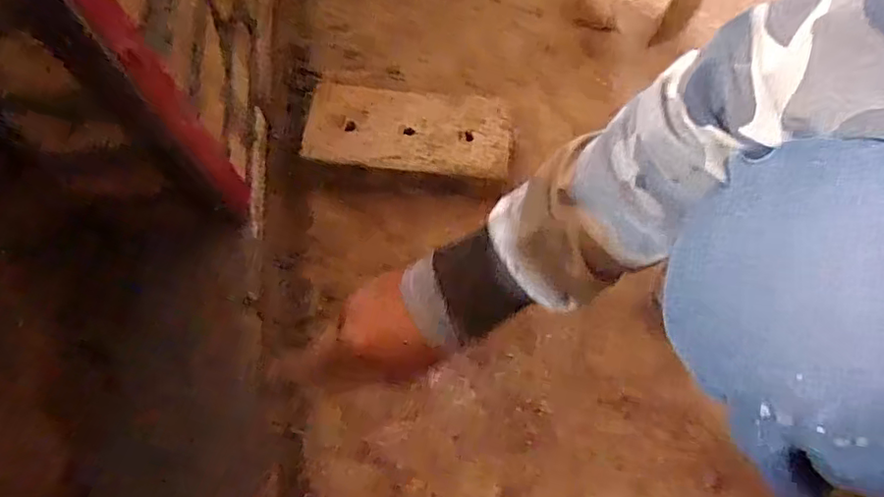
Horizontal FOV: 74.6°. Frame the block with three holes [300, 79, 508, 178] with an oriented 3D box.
[{"bbox_3d":[-0.040,-0.127,0.677,0.237,0.057,0.108,7,66,6],"label":"block with three holes"}]

